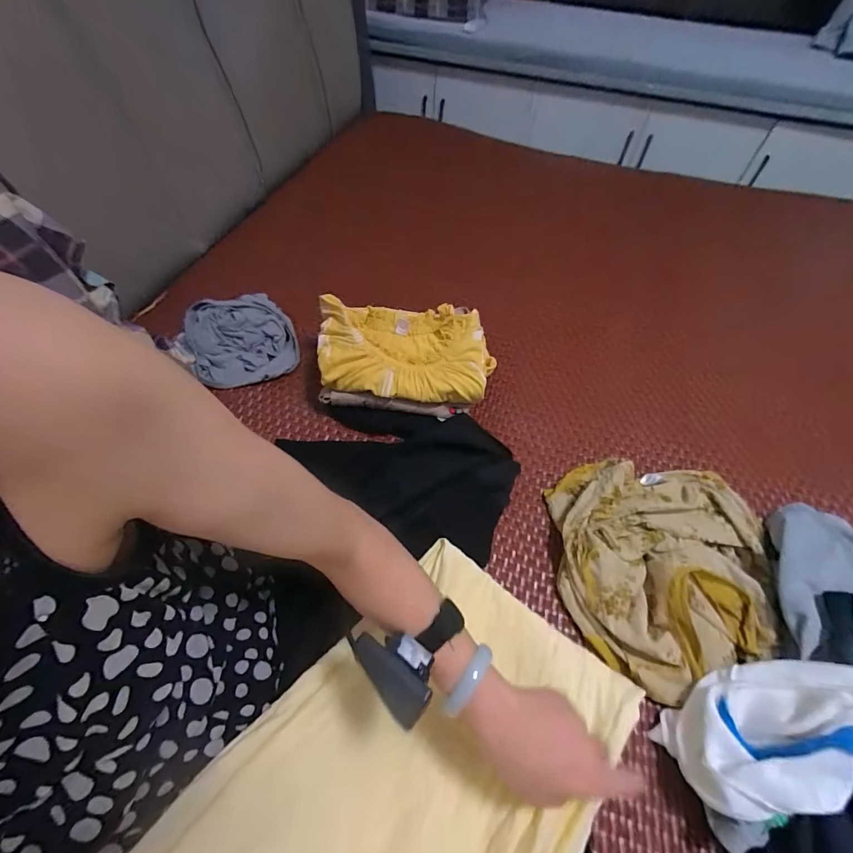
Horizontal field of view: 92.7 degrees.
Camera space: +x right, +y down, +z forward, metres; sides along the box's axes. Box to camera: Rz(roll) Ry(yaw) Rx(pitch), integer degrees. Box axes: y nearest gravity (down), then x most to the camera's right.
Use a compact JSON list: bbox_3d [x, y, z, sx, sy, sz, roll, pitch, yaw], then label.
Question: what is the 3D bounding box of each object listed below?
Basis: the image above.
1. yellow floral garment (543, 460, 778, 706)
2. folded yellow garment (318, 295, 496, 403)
[{"bbox_3d":[0.308,0.154,0.529,0.291,0.066,0.276,-18,58,-15],"label":"yellow floral garment"},{"bbox_3d":[-0.036,-0.123,0.642,0.266,0.061,0.151,5,55,0],"label":"folded yellow garment"}]

